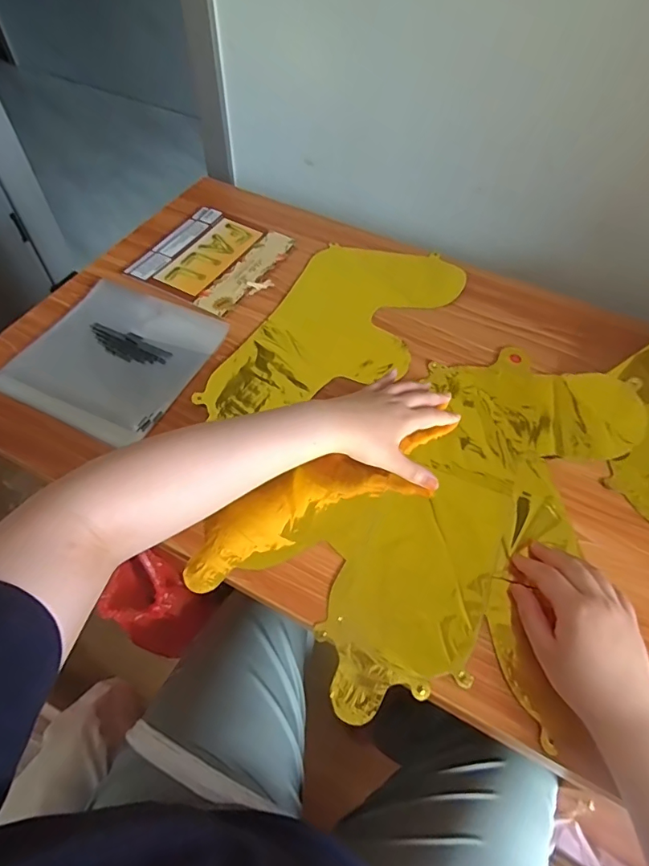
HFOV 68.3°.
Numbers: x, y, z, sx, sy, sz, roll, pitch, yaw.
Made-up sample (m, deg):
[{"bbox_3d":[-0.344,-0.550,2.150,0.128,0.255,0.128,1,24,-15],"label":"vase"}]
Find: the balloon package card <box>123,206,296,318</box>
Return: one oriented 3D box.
[{"bbox_3d":[-0.159,-0.255,0.694,0.176,0.006,0.188,26,60,14],"label":"balloon package card"}]

